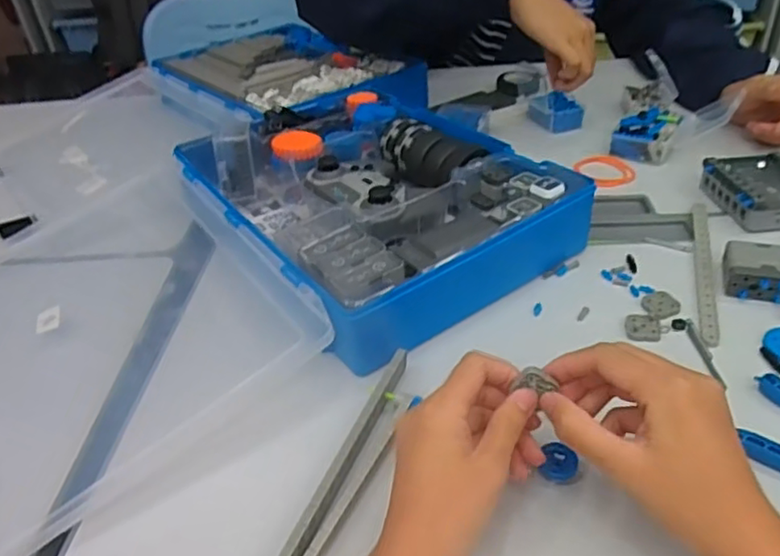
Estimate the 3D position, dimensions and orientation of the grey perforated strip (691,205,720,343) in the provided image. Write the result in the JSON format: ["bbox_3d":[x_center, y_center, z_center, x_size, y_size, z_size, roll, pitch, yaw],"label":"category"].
[{"bbox_3d":[0.269,-0.010,0.536,0.014,0.009,0.187,8,39,18],"label":"grey perforated strip"}]

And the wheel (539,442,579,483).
[{"bbox_3d":[0.107,0.116,0.392,0.020,0.011,0.020,-3,37,3],"label":"wheel"}]

